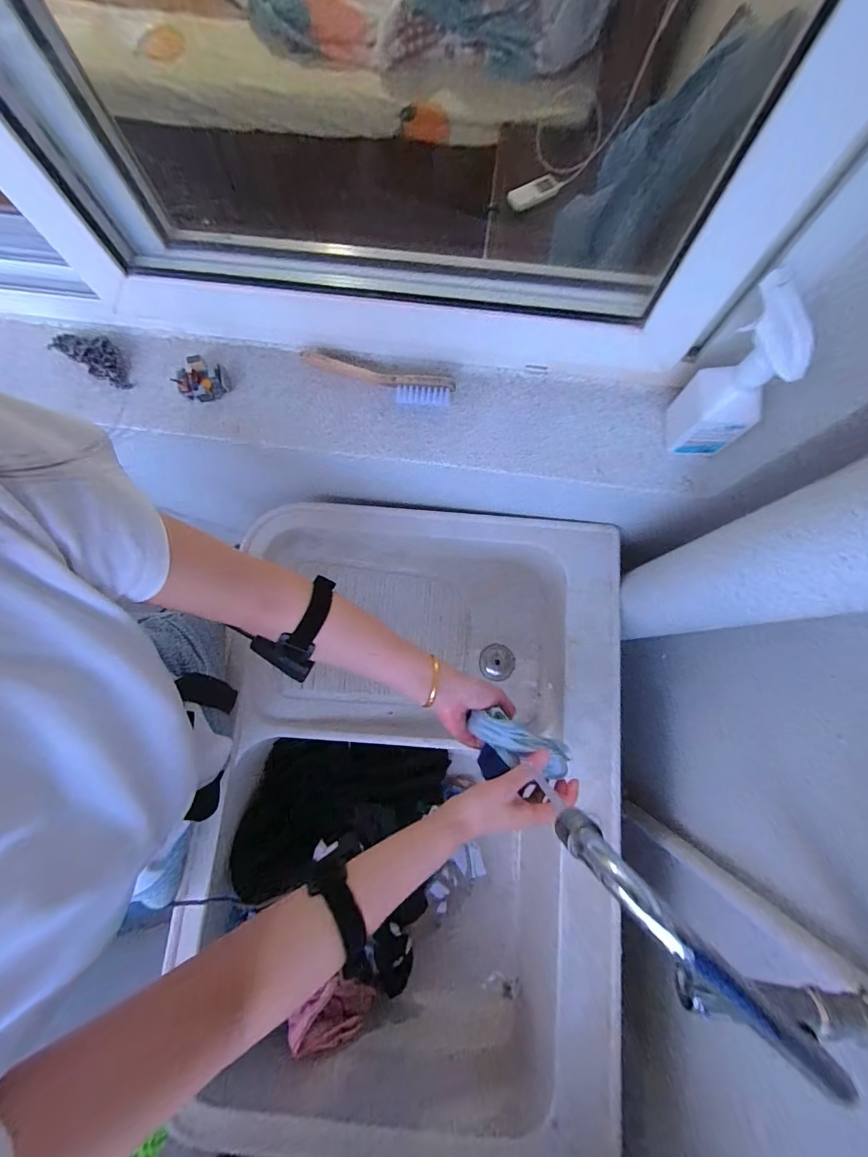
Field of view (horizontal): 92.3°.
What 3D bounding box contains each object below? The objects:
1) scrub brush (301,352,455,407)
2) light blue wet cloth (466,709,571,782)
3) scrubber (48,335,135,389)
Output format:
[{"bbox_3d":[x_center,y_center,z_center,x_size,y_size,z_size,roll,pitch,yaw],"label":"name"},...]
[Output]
[{"bbox_3d":[-0.076,-0.255,0.539,0.201,0.039,0.033,17,79,3],"label":"scrub brush"},{"bbox_3d":[0.096,0.187,0.470,0.114,0.023,0.044,21,80,5],"label":"light blue wet cloth"},{"bbox_3d":[-0.448,-0.297,0.552,0.117,0.019,0.050,34,81,6],"label":"scrubber"}]

